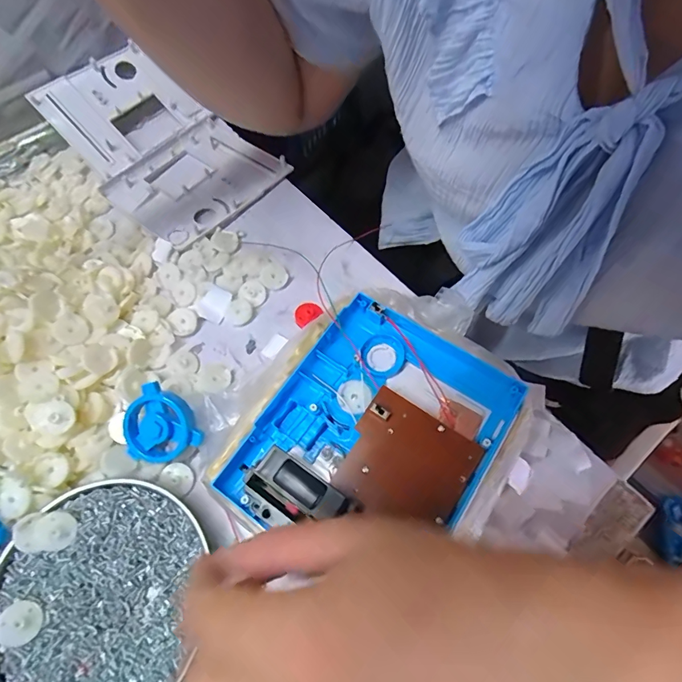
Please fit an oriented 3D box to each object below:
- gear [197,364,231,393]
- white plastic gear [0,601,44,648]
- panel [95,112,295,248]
[{"bbox_3d":[-0.099,0.028,0.330,0.027,0.007,0.024,37,71,18],"label":"gear"},{"bbox_3d":[-0.191,0.168,0.251,0.023,0.004,0.023,10,61,-19],"label":"white plastic gear"},{"bbox_3d":[-0.143,-0.162,0.418,0.123,0.015,0.145,39,72,19],"label":"panel"}]

